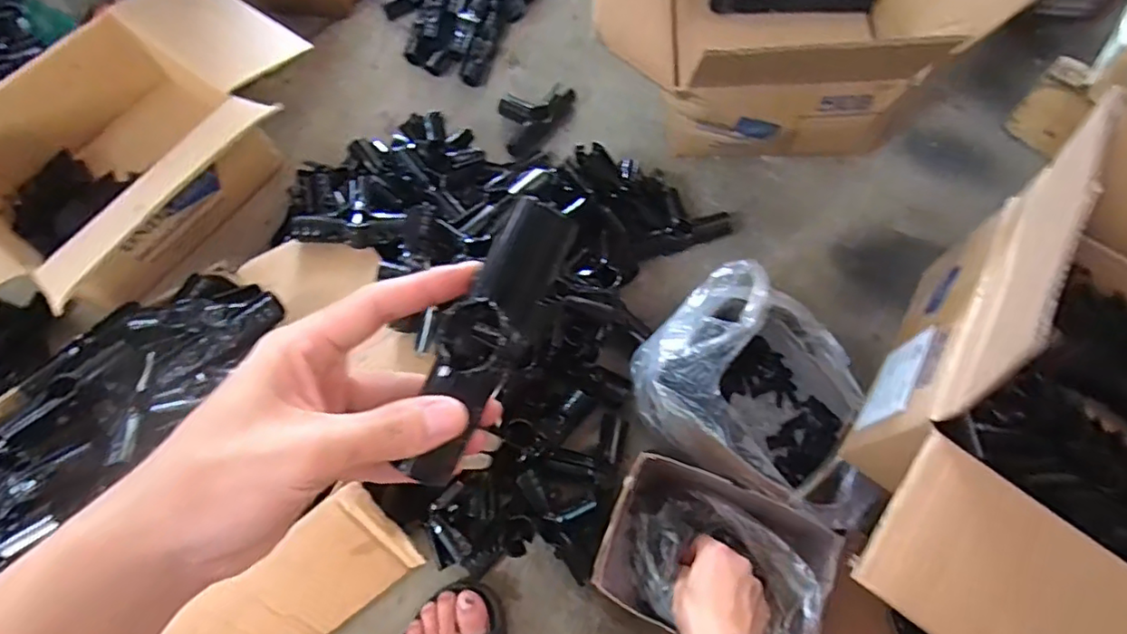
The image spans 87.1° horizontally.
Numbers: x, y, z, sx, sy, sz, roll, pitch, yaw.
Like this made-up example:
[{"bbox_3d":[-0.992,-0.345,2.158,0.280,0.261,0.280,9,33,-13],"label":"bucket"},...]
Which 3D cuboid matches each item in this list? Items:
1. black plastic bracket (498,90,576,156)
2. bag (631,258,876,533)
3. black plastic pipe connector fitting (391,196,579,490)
[{"bbox_3d":[-0.031,-0.285,0.872,0.114,0.058,0.091,-14,68,-3],"label":"black plastic bracket"},{"bbox_3d":[0.218,0.086,0.639,0.206,0.133,0.258,-42,72,-13],"label":"bag"},{"bbox_3d":[-0.035,0.011,0.260,0.033,0.024,0.131,24,86,12],"label":"black plastic pipe connector fitting"}]

